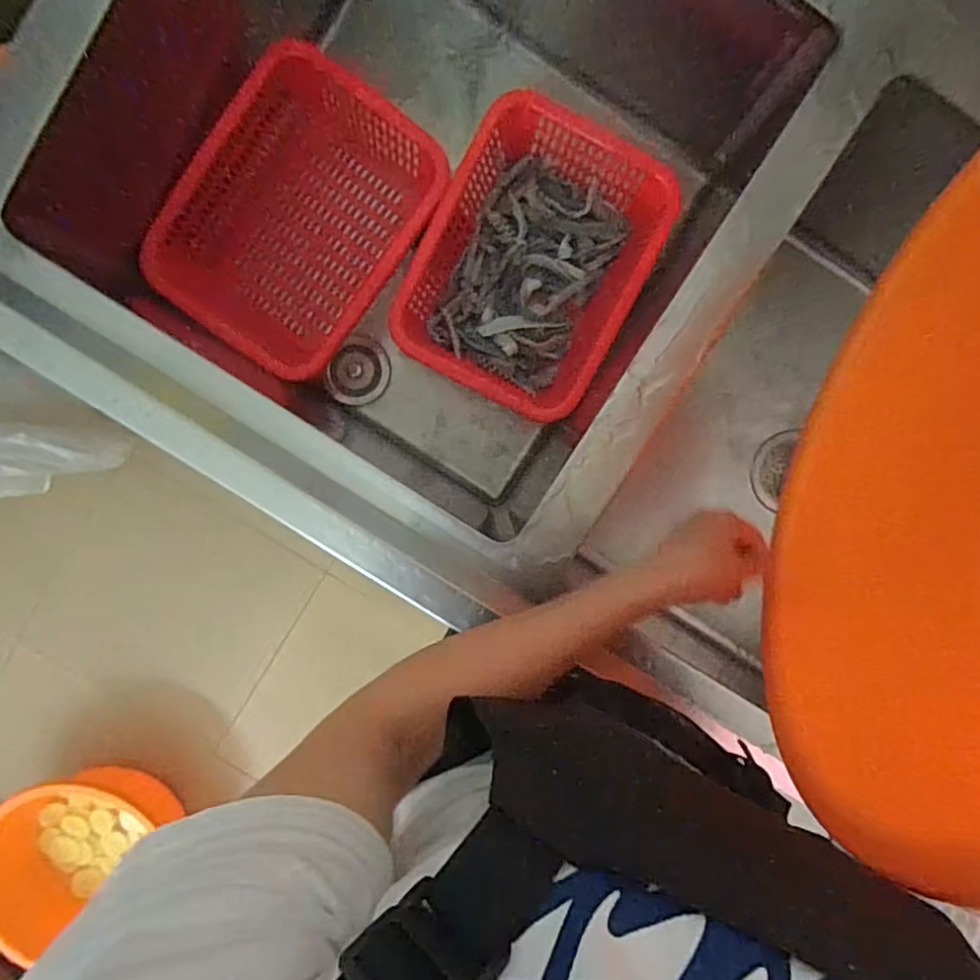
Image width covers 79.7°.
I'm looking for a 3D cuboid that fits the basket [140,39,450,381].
[{"bbox_3d":[-0.206,-0.291,0.677,0.230,0.121,0.317,36,95,-4],"label":"basket"}]

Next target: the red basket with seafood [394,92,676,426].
[{"bbox_3d":[0.052,-0.261,0.685,0.237,0.089,0.292,30,95,-4],"label":"red basket with seafood"}]

